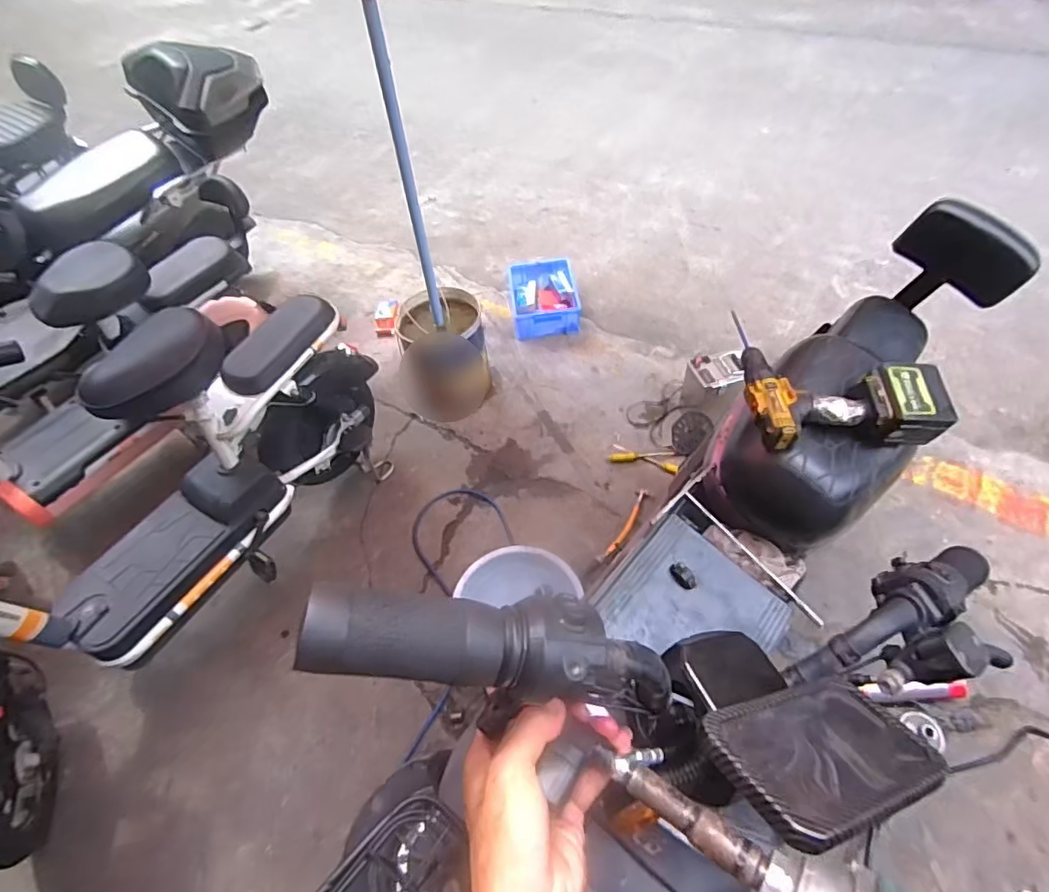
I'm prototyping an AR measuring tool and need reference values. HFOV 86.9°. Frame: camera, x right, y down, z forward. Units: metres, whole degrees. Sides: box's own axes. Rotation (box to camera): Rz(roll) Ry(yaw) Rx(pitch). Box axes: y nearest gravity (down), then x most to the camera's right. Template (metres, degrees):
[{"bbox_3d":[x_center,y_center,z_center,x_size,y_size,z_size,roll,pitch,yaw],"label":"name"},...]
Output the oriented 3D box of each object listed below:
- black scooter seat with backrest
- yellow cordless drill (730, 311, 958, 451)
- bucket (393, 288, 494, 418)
[{"bbox_3d":[0.620,-0.142,0.977,0.232,0.233,0.686,36,63,28],"label":"black scooter seat with backrest"},{"bbox_3d":[0.495,-0.102,0.886,0.281,0.074,0.230,-2,52,4],"label":"yellow cordless drill"},{"bbox_3d":[-0.271,-0.328,1.914,0.277,0.350,0.302,-3,54,3],"label":"bucket"}]

